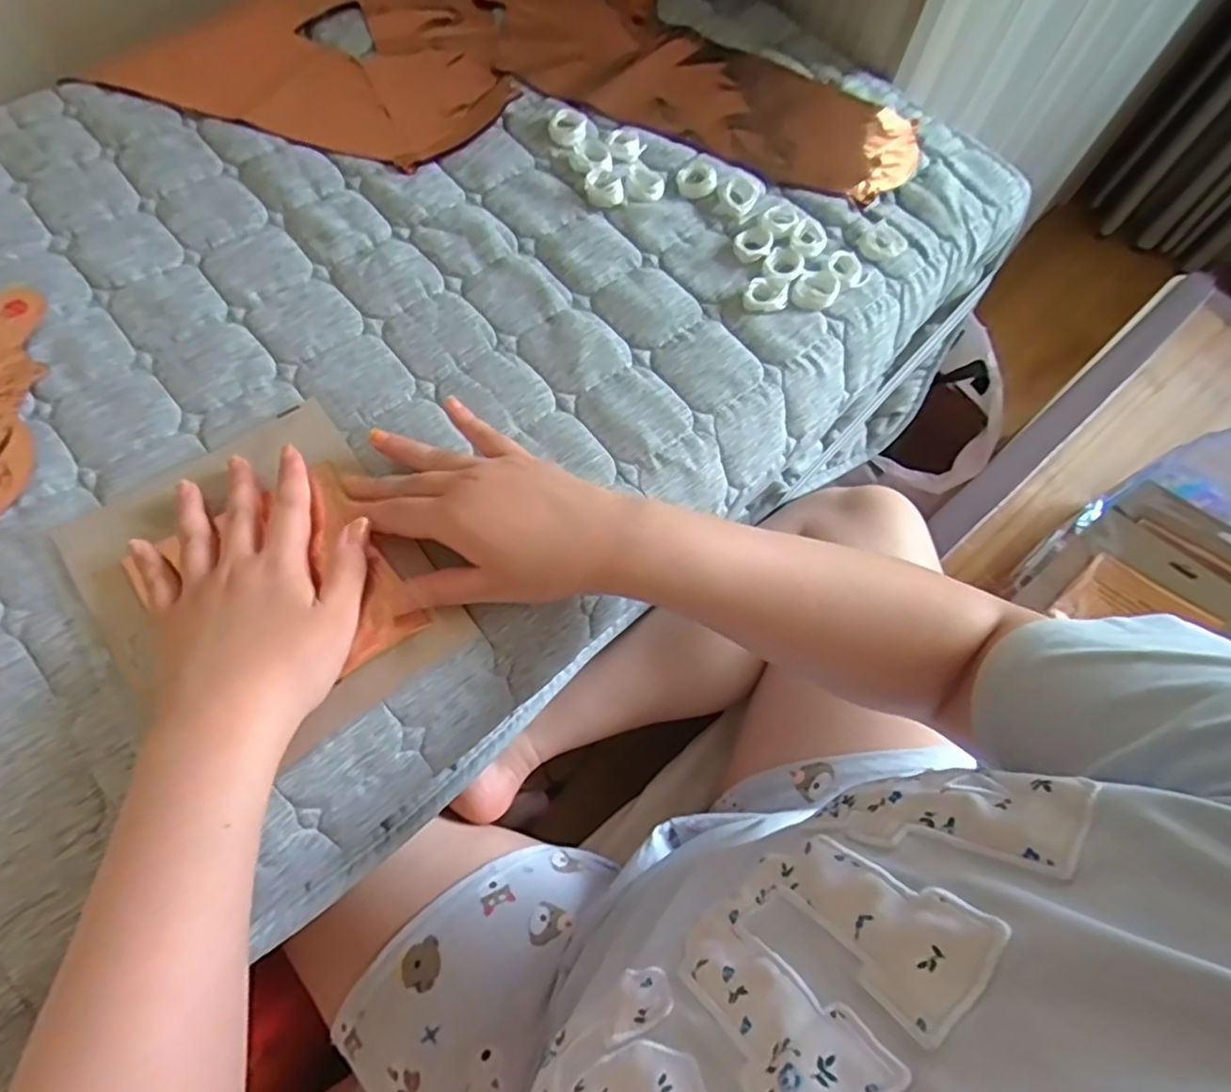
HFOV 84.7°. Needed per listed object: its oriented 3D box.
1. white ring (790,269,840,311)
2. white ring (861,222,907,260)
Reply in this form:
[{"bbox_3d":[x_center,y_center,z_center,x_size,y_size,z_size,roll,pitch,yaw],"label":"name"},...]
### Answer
[{"bbox_3d":[0.145,-0.185,0.486,0.031,0.009,0.034,1,68,-2],"label":"white ring"},{"bbox_3d":[0.202,-0.229,0.507,0.031,0.008,0.030,1,68,-2],"label":"white ring"}]

